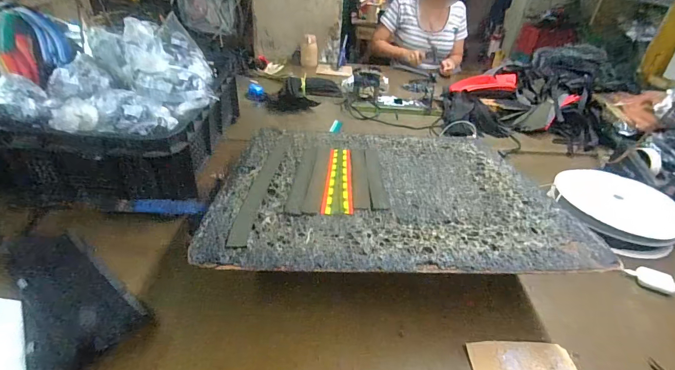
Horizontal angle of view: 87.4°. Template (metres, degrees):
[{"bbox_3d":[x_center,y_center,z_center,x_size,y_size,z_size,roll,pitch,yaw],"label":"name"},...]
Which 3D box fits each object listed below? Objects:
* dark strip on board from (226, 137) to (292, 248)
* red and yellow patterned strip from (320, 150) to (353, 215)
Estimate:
[{"bbox_3d":[-0.133,-0.015,0.656,0.034,0.005,0.415,3,27,1],"label":"dark strip on board"},{"bbox_3d":[0.004,-0.017,0.668,0.049,0.004,0.269,0,27,3],"label":"red and yellow patterned strip"}]

